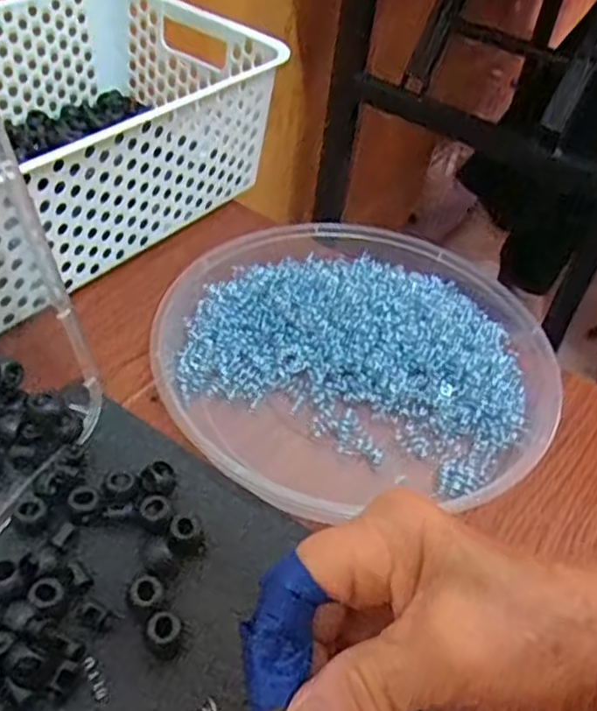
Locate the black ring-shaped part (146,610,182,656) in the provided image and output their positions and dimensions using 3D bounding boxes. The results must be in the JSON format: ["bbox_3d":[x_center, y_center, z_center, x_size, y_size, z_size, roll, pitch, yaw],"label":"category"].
[{"bbox_3d":[-0.057,0.119,0.297,0.014,0.012,0.015,5,45,-5],"label":"black ring-shaped part"}]

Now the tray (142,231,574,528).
[{"bbox_3d":[0.035,0.000,0.425,0.236,0.034,0.224,1,45,-8],"label":"tray"}]

